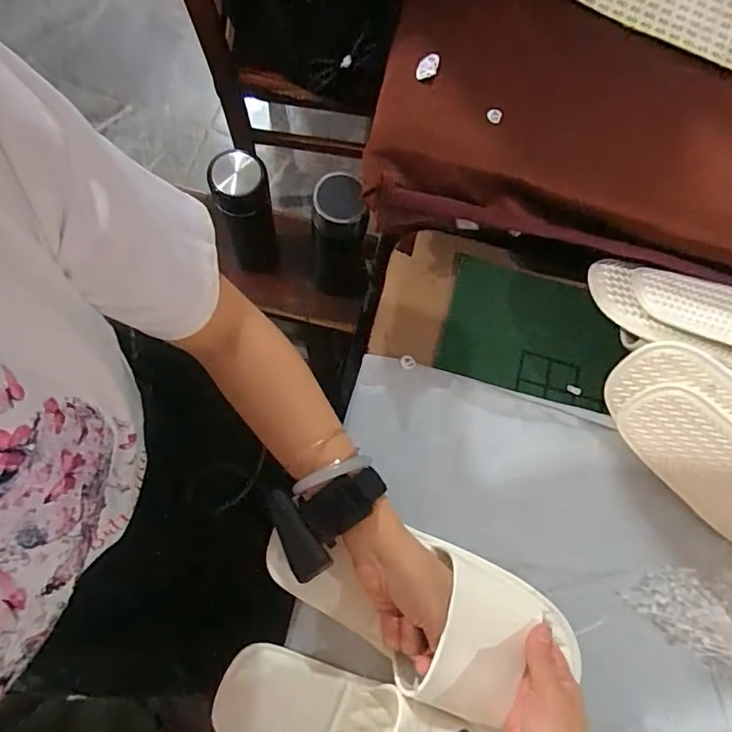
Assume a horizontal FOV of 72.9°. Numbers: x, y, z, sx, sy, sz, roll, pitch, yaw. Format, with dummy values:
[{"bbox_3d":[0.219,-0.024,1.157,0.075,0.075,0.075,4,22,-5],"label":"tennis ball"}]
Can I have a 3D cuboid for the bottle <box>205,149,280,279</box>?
[{"bbox_3d":[-0.150,-0.180,0.629,0.063,0.194,0.062,-8,77,-7],"label":"bottle"}]

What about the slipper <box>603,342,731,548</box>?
[{"bbox_3d":[0.323,0.089,0.425,0.269,0.090,0.081,44,78,7],"label":"slipper"}]

